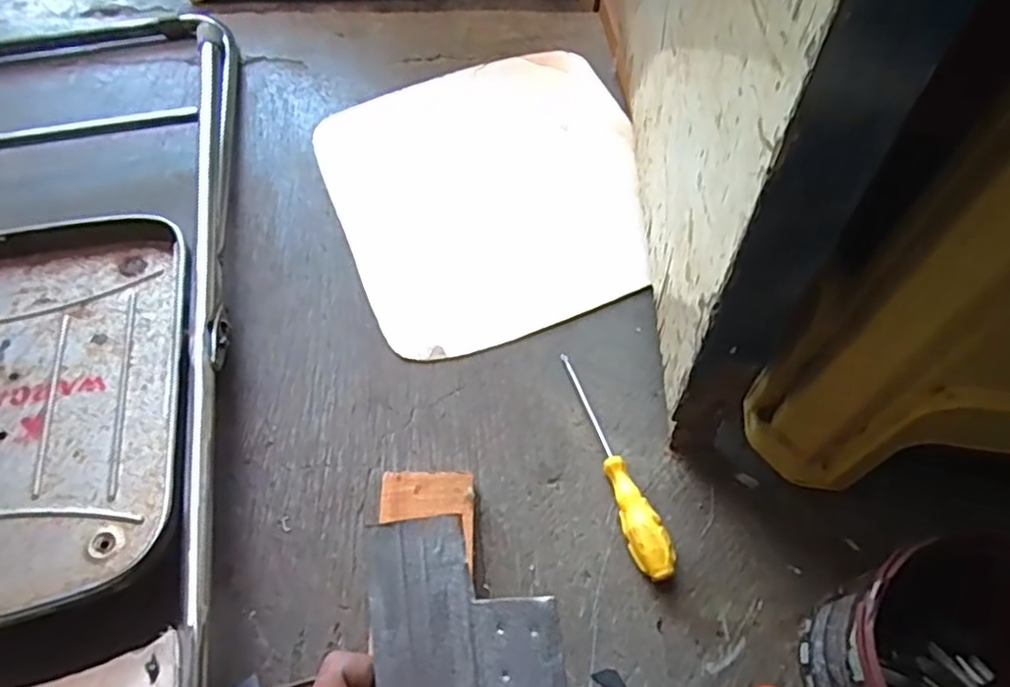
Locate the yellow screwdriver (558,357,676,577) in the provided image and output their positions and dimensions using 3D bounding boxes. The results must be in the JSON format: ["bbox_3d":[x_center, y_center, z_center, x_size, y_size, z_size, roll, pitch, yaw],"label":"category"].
[{"bbox_3d":[0.090,0.103,0.608,0.032,0.028,0.219,-21,63,-9],"label":"yellow screwdriver"}]

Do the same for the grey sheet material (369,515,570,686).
[{"bbox_3d":[-0.015,0.162,0.329,0.090,0.010,0.150,-7,78,-1],"label":"grey sheet material"}]

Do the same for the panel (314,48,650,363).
[{"bbox_3d":[-0.014,-0.182,0.772,0.341,0.015,0.382,-19,63,-8],"label":"panel"}]

